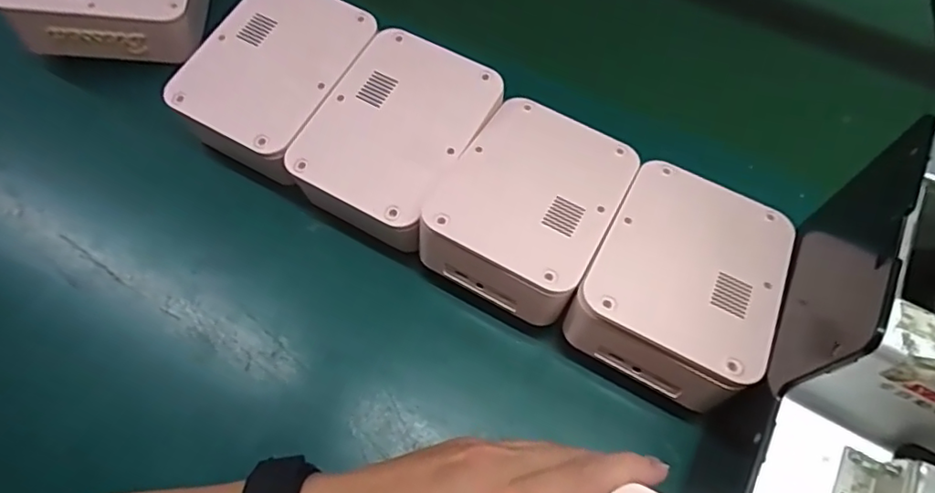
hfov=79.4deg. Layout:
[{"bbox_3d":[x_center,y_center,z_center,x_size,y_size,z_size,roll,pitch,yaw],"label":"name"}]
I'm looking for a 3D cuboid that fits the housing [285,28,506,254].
[{"bbox_3d":[-0.047,-0.069,0.368,0.099,0.054,0.131,27,62,12],"label":"housing"}]

